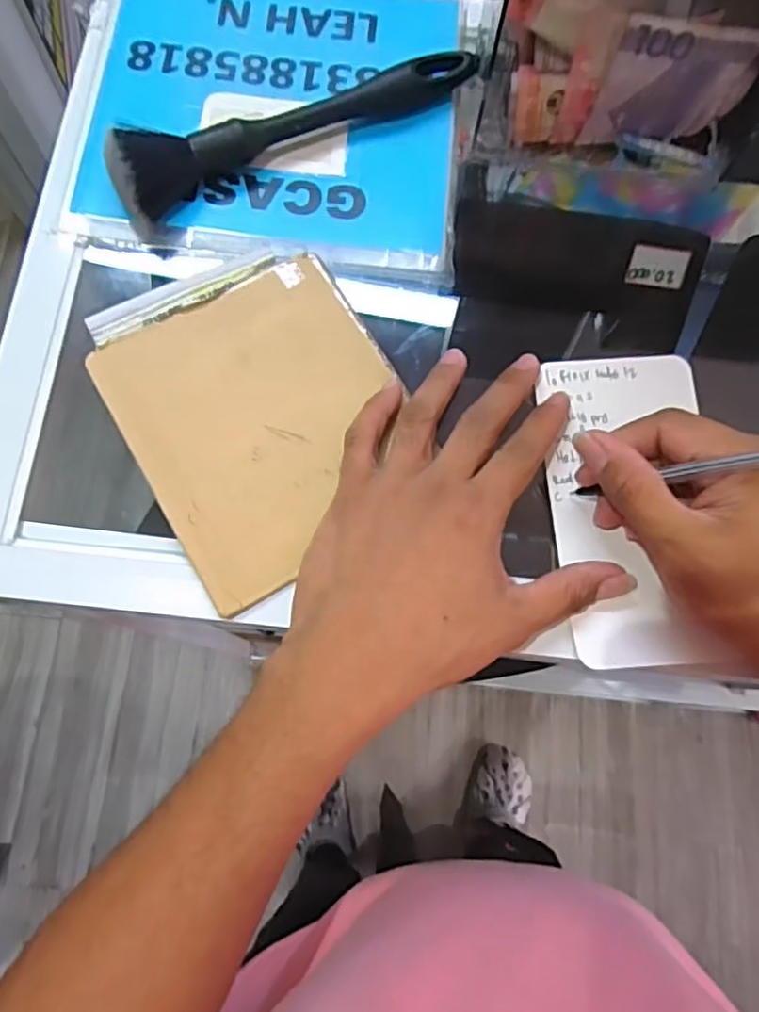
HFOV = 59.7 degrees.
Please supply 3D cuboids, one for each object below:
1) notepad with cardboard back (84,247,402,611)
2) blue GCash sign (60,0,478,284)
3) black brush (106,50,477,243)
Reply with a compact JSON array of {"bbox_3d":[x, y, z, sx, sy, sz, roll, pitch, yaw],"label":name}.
[{"bbox_3d":[-0.059,-0.049,0.341,0.134,0.015,0.165,-28,77,-9],"label":"notepad with cardboard back"},{"bbox_3d":[-0.060,-0.235,0.392,0.215,0.007,0.198,6,77,0],"label":"blue GCash sign"},{"bbox_3d":[-0.049,-0.220,0.373,0.213,0.034,0.040,-28,79,-12],"label":"black brush"}]

